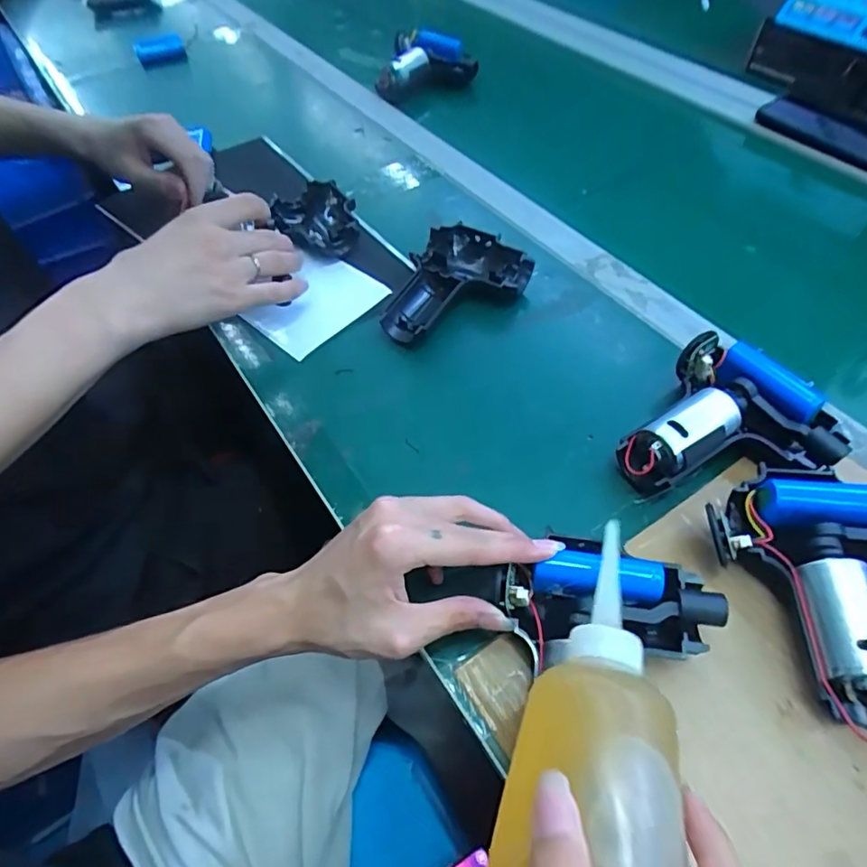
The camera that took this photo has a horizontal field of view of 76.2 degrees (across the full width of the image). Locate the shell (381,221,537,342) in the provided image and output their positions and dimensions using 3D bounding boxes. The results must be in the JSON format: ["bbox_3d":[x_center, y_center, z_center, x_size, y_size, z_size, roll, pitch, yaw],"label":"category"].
[{"bbox_3d":[0.006,-0.135,0.483,0.137,0.028,0.094,-28,57,-17],"label":"shell"}]

